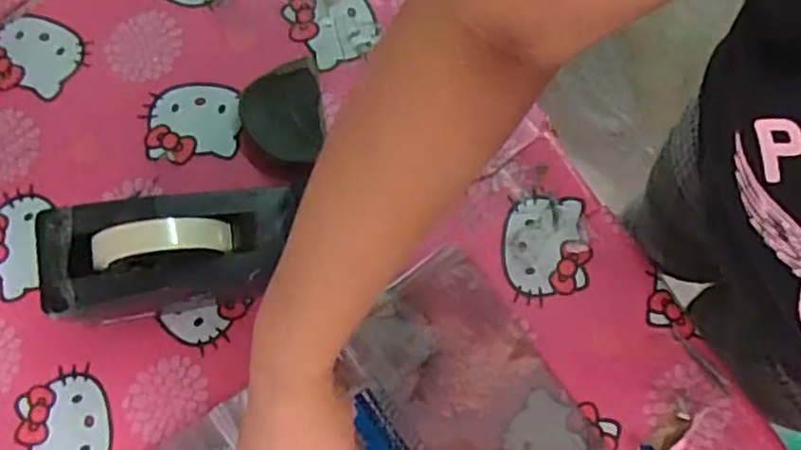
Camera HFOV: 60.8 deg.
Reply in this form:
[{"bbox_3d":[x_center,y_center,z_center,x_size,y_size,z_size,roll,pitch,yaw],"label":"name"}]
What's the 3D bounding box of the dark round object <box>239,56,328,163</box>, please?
[{"bbox_3d":[-0.097,-0.091,0.570,0.064,0.030,0.080,-6,78,0],"label":"dark round object"}]

